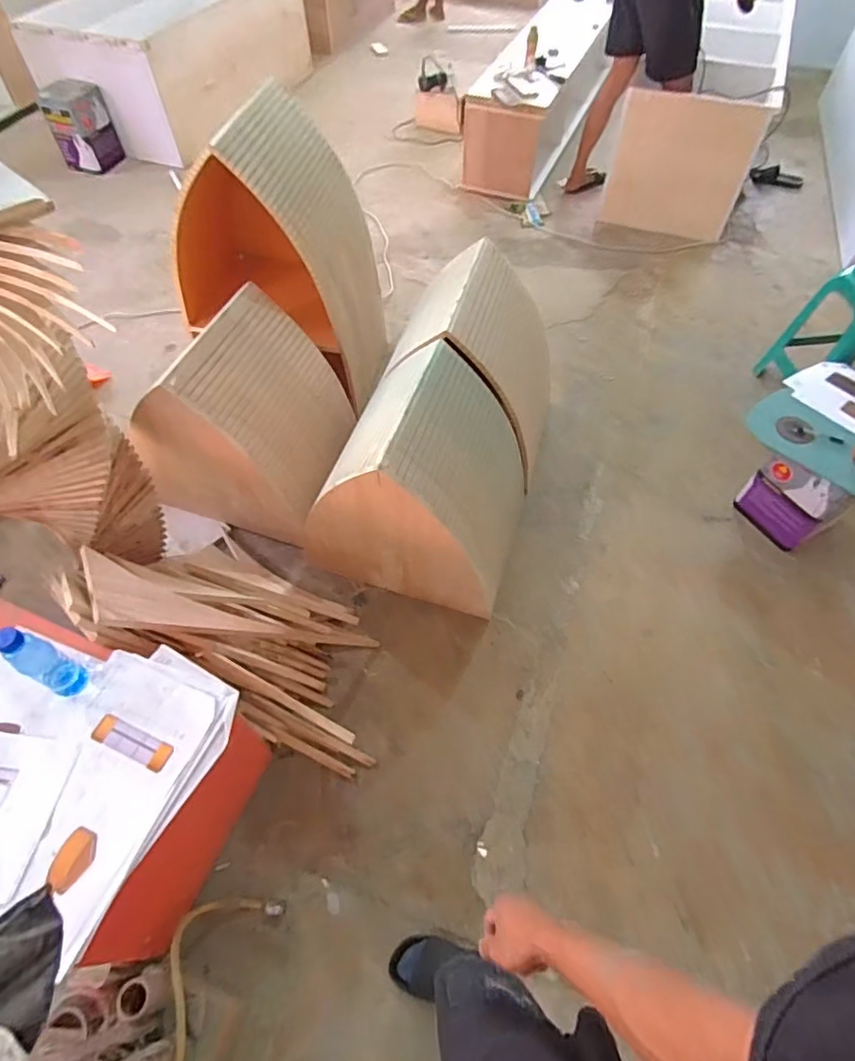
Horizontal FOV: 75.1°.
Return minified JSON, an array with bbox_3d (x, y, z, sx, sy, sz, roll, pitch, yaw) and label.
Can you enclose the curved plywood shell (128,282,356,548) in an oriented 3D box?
[{"bbox_3d":[-0.519,-0.324,1.635,0.417,0.530,0.498,16,59,12],"label":"curved plywood shell"}]

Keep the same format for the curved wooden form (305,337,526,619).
[{"bbox_3d":[-0.021,-0.149,1.550,0.554,0.562,0.479,14,59,11],"label":"curved wooden form"}]

